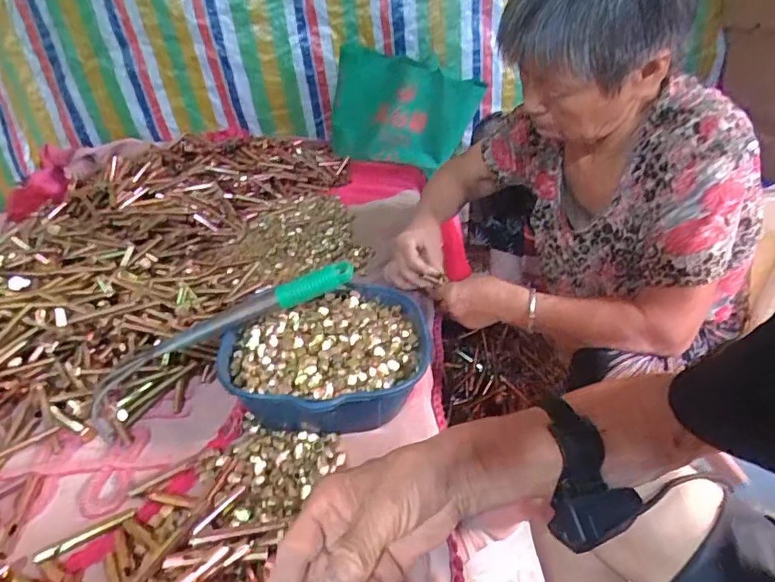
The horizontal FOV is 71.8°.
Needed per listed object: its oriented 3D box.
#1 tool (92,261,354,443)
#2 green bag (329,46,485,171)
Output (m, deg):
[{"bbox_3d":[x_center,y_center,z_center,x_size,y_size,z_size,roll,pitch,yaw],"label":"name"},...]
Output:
[{"bbox_3d":[-0.190,0.058,0.596,0.344,0.058,0.051,-28,33,4],"label":"tool"},{"bbox_3d":[0.040,-0.454,1.395,0.406,0.270,0.114,1,36,-31],"label":"green bag"}]

